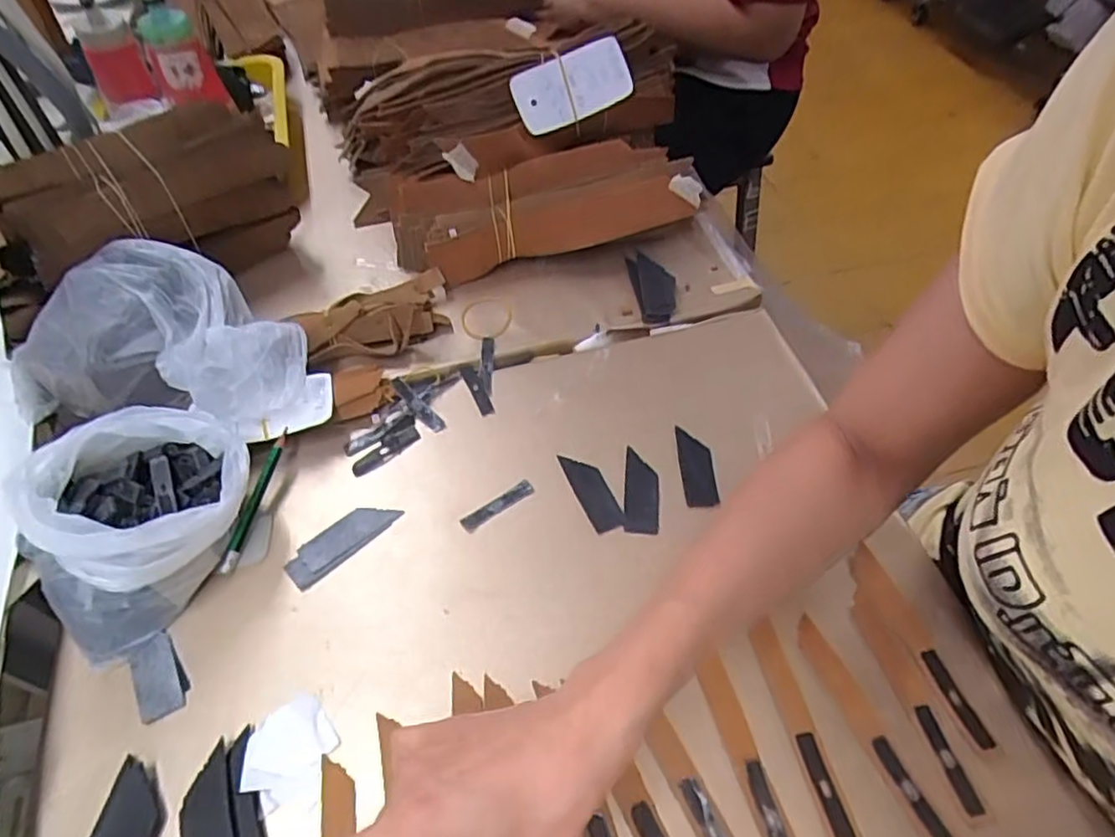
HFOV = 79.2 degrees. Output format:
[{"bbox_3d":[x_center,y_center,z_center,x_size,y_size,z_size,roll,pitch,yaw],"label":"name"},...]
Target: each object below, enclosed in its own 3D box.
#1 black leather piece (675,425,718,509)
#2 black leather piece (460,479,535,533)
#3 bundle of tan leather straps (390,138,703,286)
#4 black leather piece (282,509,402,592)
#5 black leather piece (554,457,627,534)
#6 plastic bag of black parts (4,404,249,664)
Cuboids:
[{"bbox_3d":[0.098,0.034,0.475,0.023,0.004,0.061,-4,59,2],"label":"black leather piece"},{"bbox_3d":[-0.040,0.058,0.454,0.054,0.004,0.012,-29,57,-21],"label":"black leather piece"},{"bbox_3d":[-0.010,-0.179,0.597,0.260,0.068,0.094,-16,53,-12],"label":"bundle of tan leather straps"},{"bbox_3d":[-0.140,0.078,0.438,0.074,0.004,0.029,-36,59,-25],"label":"black leather piece"},{"bbox_3d":[0.023,0.049,0.462,0.024,0.004,0.064,-22,59,-15],"label":"black leather piece"},{"bbox_3d":[-0.255,0.054,0.411,0.108,0.082,0.131,36,60,26],"label":"plastic bag of black parts"}]

